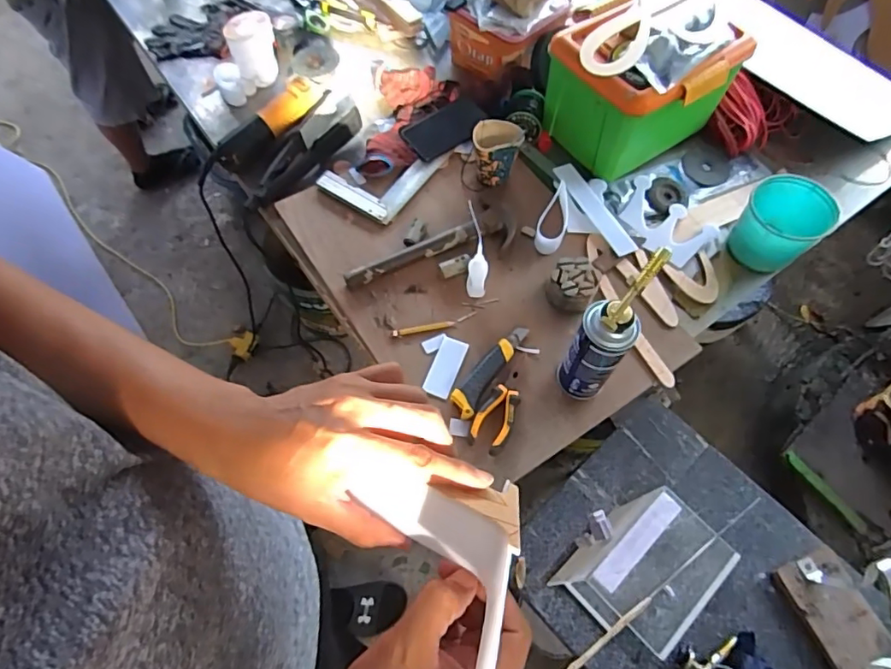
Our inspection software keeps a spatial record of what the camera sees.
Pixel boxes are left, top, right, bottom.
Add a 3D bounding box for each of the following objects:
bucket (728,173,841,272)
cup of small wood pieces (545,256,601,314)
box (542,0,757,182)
[{"bbox_3d":[0.535,-0.176,0.861,0.131,0.104,0.121,-39,70,-19],"label":"bucket"},{"bbox_3d":[0.197,-0.079,0.817,0.071,0.046,0.075,1,63,-1],"label":"cup of small wood pieces"},{"bbox_3d":[0.335,-0.434,0.931,0.294,0.214,0.214,-29,67,-15],"label":"box"}]

